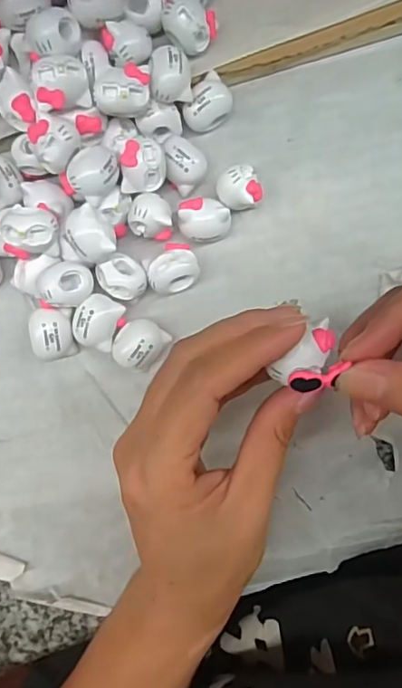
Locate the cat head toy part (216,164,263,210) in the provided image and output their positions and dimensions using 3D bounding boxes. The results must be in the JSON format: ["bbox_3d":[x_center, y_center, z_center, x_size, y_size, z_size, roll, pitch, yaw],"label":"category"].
[{"bbox_3d":[0.019,-0.073,0.260,0.020,0.024,0.020,0,85,0],"label":"cat head toy part"}]

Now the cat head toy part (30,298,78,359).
[{"bbox_3d":[-0.070,-0.006,0.255,0.019,0.019,0.027,-6,85,0],"label":"cat head toy part"}]

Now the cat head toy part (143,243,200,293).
[{"bbox_3d":[-0.013,-0.035,0.259,0.025,0.017,0.023,0,85,0],"label":"cat head toy part"}]

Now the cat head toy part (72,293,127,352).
[{"bbox_3d":[-0.048,-0.010,0.255,0.021,0.020,0.025,28,86,2],"label":"cat head toy part"}]

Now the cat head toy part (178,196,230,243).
[{"bbox_3d":[0.002,-0.060,0.261,0.024,0.020,0.018,-3,85,0],"label":"cat head toy part"}]

